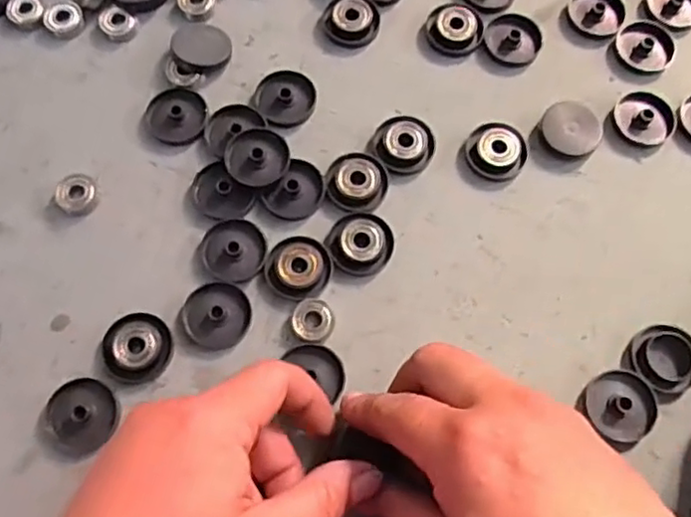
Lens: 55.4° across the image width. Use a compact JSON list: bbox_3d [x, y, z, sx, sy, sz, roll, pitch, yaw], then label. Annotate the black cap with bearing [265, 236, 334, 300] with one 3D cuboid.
[{"bbox_3d":[-0.023,0.004,0.330,0.032,0.009,0.032,0,73,-1],"label":"black cap with bearing"}]

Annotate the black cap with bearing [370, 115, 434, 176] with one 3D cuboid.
[{"bbox_3d":[0.032,-0.061,0.354,0.031,0.009,0.031,21,74,5],"label":"black cap with bearing"}]

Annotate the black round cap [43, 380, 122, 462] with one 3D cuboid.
[{"bbox_3d":[-0.124,0.075,0.306,0.033,0.010,0.036,0,73,-1],"label":"black round cap"}]

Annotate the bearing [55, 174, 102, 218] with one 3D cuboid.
[{"bbox_3d":[-0.140,-0.033,0.342,0.020,0.008,0.021,0,73,-1],"label":"bearing"}]

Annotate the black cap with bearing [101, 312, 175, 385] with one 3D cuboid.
[{"bbox_3d":[-0.100,0.043,0.316,0.032,0.010,0.033,0,73,-1],"label":"black cap with bearing"}]

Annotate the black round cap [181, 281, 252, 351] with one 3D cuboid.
[{"bbox_3d":[-0.064,0.028,0.323,0.032,0.007,0.032,0,73,-1],"label":"black round cap"}]

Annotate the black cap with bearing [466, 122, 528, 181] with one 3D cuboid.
[{"bbox_3d":[0.082,-0.059,0.354,0.031,0.009,0.032,0,73,-1],"label":"black cap with bearing"}]

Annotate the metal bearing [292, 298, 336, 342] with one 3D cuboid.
[{"bbox_3d":[-0.016,0.031,0.324,0.020,0.006,0.021,0,73,-1],"label":"metal bearing"}]

